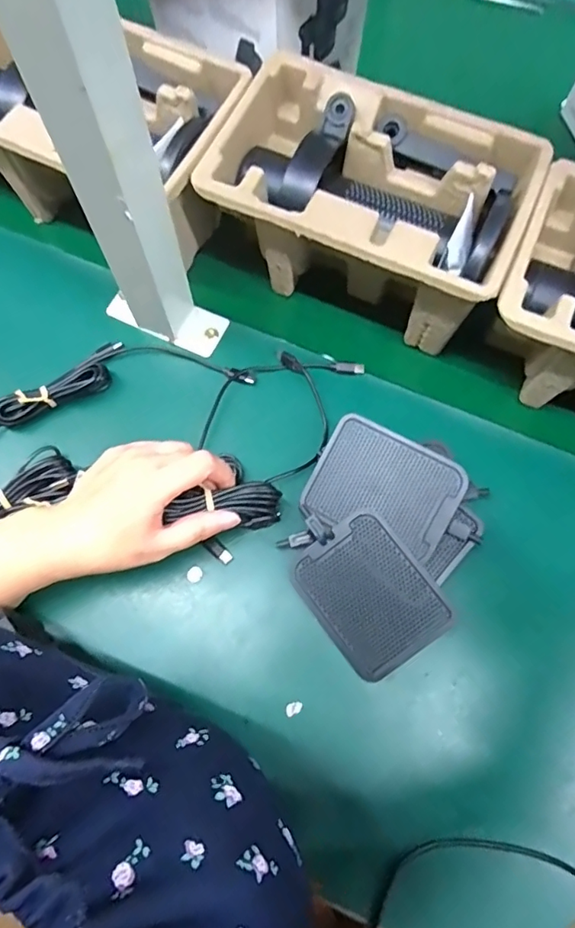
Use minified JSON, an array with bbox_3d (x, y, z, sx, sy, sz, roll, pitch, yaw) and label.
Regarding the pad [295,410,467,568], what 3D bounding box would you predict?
[{"bbox_3d":[0.068,0.017,0.372,0.098,0.004,0.076,27,89,11],"label":"pad"}]

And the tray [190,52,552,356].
[{"bbox_3d":[0.058,-0.198,0.422,0.226,0.111,0.147,25,69,4],"label":"tray"}]

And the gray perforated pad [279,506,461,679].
[{"bbox_3d":[0.053,0.086,0.369,0.081,0.006,0.113,-39,81,7],"label":"gray perforated pad"}]

